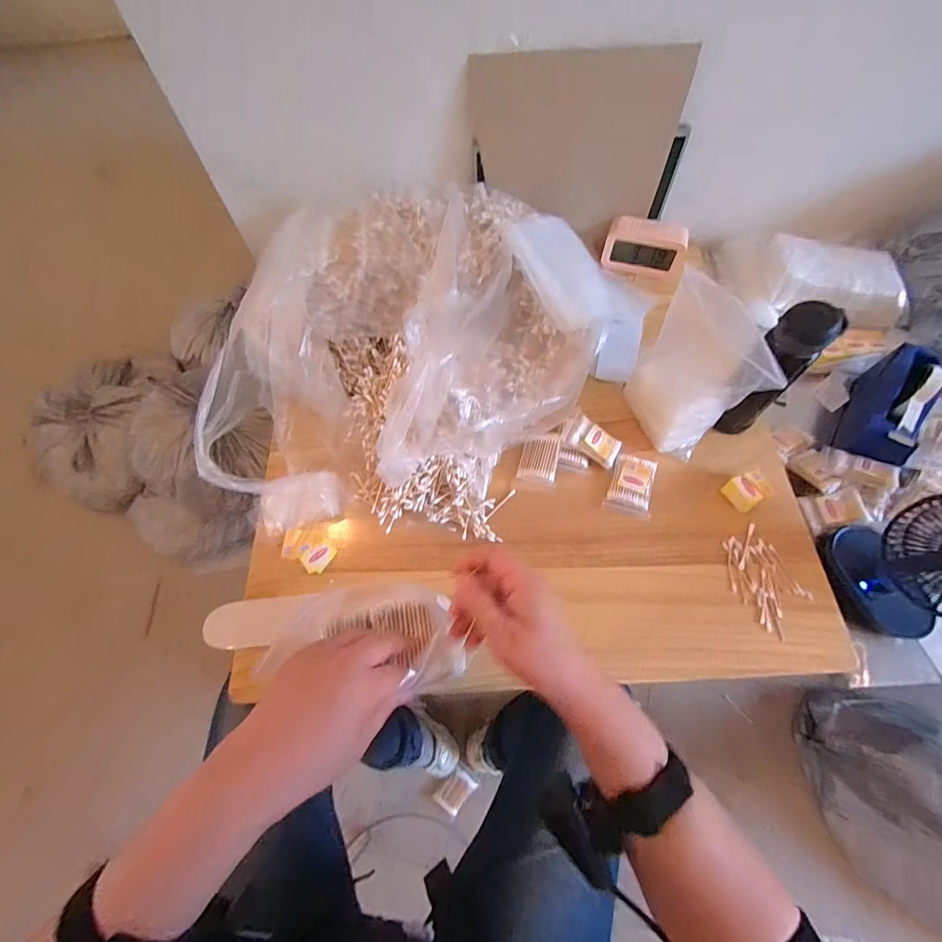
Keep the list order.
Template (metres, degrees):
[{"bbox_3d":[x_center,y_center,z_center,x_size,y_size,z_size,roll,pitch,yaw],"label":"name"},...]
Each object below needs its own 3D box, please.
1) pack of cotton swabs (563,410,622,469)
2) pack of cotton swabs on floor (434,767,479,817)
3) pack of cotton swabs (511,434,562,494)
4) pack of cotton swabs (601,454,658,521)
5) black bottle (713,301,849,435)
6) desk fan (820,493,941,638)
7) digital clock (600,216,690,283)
[{"bbox_3d":[0.179,-0.045,0.637,0.084,0.013,0.054,33,71,-2],"label":"pack of cotton swabs"},{"bbox_3d":[-0.030,0.668,0.912,0.056,0.037,0.080,39,72,19],"label":"pack of cotton swabs on floor"},{"bbox_3d":[0.097,-0.014,0.630,0.057,0.013,0.090,10,65,8],"label":"pack of cotton swabs"},{"bbox_3d":[0.228,0.021,0.621,0.063,0.013,0.089,13,66,9],"label":"pack of cotton swabs"},{"bbox_3d":[0.390,-0.123,0.575,0.059,0.214,0.059,-1,64,2],"label":"black bottle"},{"bbox_3d":[0.568,0.117,0.530,0.102,0.194,0.145,-9,64,-2],"label":"desk fan"},{"bbox_3d":[0.312,-0.397,0.780,0.140,0.076,0.060,22,67,13],"label":"digital clock"}]

